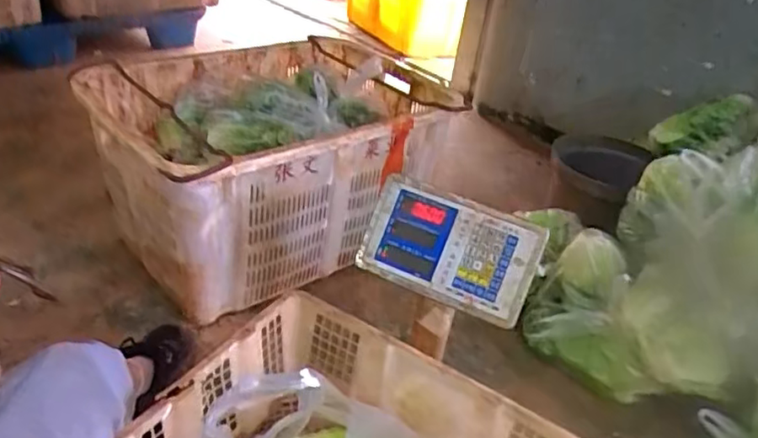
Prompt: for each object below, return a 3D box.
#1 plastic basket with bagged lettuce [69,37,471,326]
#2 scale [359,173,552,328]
[{"bbox_3d":[-0.237,-0.119,1.285,0.627,0.344,0.483,-19,42,-34],"label":"plastic basket with bagged lettuce"},{"bbox_3d":[0.104,0.044,0.875,0.240,0.148,0.055,21,-2,17],"label":"scale"}]

